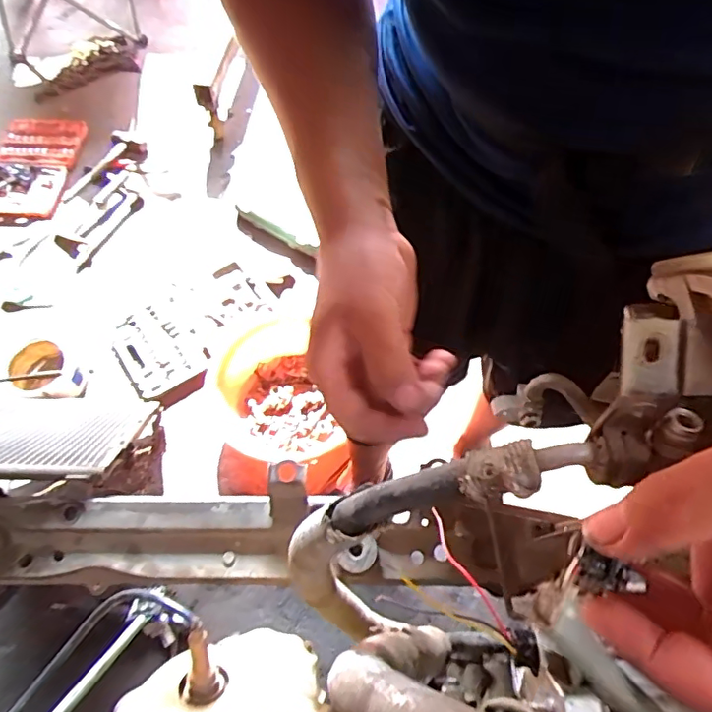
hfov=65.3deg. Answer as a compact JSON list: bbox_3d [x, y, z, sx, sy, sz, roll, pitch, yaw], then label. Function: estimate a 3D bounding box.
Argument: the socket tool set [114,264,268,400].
[{"bbox_3d":[-0.422,-0.091,1.404,0.409,0.042,0.234,-40,68,-18],"label":"socket tool set"}]

